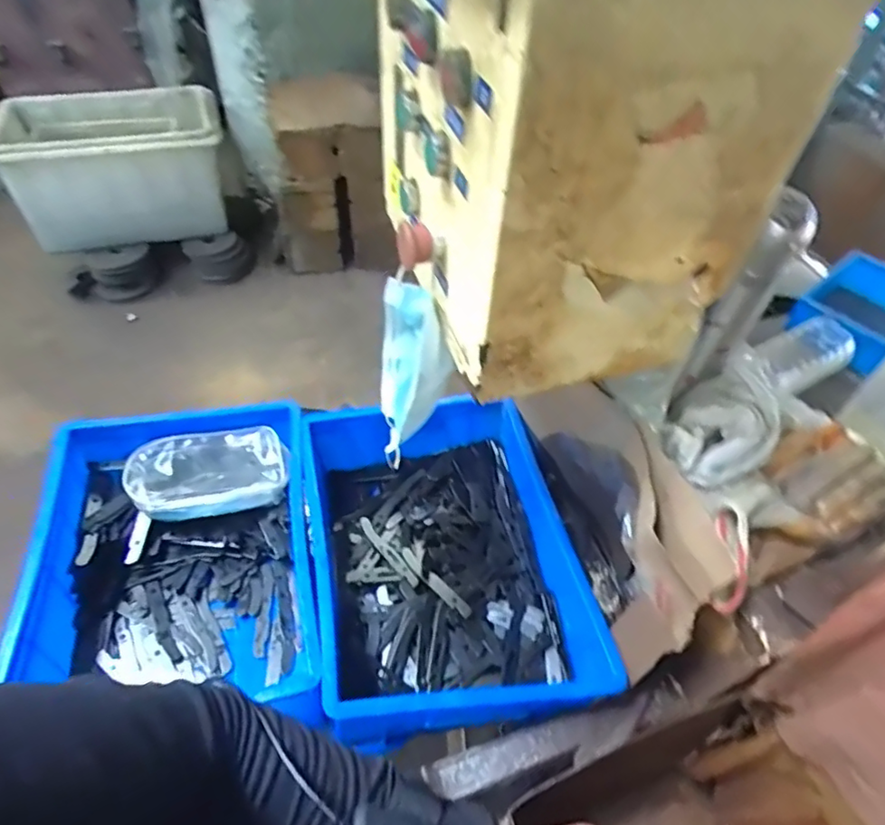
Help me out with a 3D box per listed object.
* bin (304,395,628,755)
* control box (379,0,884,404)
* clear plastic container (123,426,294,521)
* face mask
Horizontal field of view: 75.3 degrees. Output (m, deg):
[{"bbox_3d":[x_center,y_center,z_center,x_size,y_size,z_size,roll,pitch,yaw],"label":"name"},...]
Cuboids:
[{"bbox_3d":[0.001,0.171,0.723,0.309,0.133,0.417,-7,50,-10],"label":"bin"},{"bbox_3d":[0.076,-0.206,0.432,0.211,0.280,0.289,-14,52,-16],"label":"control box"},{"bbox_3d":[-0.310,0.078,0.769,0.196,0.050,0.110,-12,51,-14],"label":"clear plastic container"},{"bbox_3d":[-0.027,-0.041,0.547,0.064,0.153,0.095,-2,50,-6],"label":"face mask"}]

